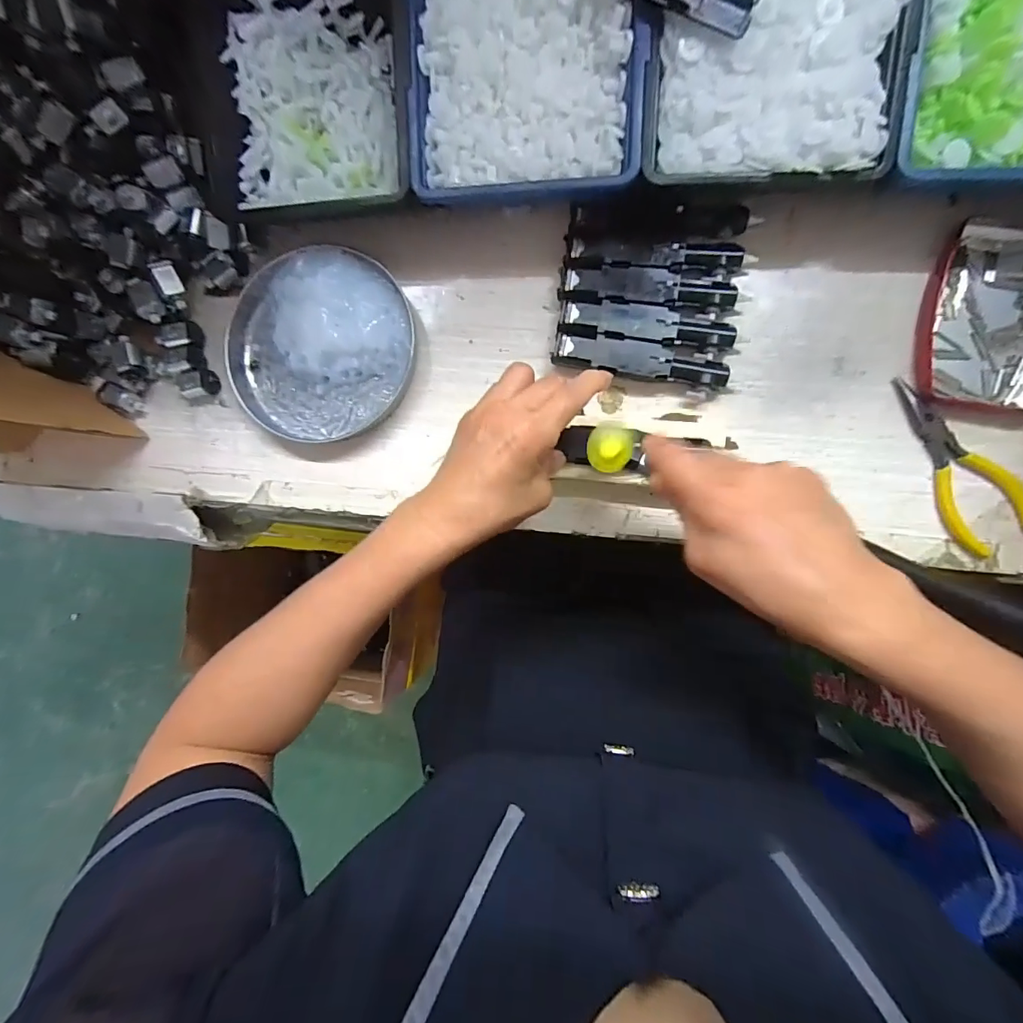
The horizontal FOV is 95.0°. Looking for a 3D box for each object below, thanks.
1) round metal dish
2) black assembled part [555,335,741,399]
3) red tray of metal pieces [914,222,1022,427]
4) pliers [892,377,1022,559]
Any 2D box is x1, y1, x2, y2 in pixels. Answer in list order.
[{"bbox_3d":[-0.148,-0.127,0.355,0.143,0.021,0.139,0,90,6],"label":"round metal dish"},{"bbox_3d":[0.093,-0.102,0.329,0.124,0.019,0.025,13,91,6],"label":"black assembled part"},{"bbox_3d":[0.316,-0.125,0.308,0.082,0.018,0.126,11,91,6],"label":"red tray of metal pieces"},{"bbox_3d":[0.301,-0.035,0.310,0.049,0.008,0.124,-19,88,5],"label":"pliers"}]

